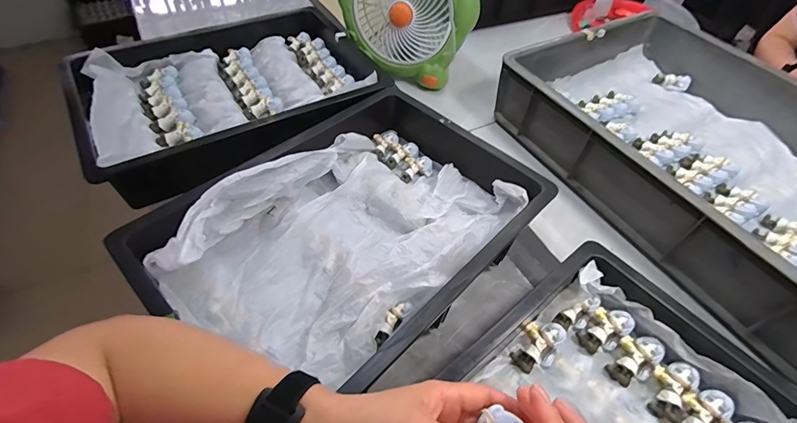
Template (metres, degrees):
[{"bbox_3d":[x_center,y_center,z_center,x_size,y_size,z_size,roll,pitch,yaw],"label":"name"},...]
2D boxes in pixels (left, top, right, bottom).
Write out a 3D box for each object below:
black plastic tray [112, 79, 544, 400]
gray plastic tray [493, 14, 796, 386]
[{"bbox_3d":[-0.048,0.015,0.508,0.323,0.087,0.471,38,58,25],"label":"black plastic tray"},{"bbox_3d":[0.480,-0.097,0.600,0.390,0.105,0.573,-22,55,-20],"label":"gray plastic tray"}]

